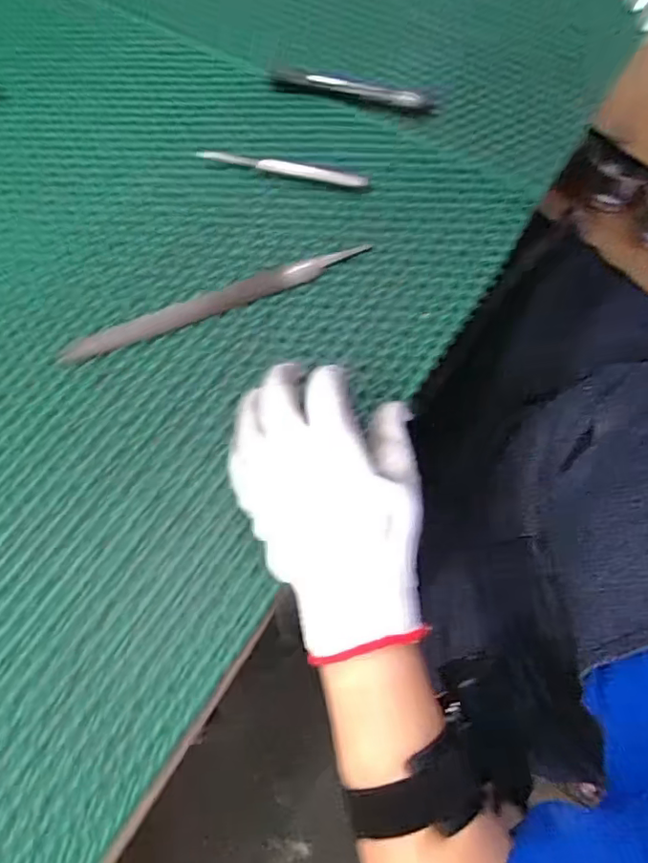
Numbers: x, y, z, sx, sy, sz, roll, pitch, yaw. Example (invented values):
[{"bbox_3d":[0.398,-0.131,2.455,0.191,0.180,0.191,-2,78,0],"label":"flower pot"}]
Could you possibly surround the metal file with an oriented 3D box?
[{"bbox_3d":[-0.082,-0.100,0.430,0.238,0.011,0.021,-21,68,-4],"label":"metal file"}]

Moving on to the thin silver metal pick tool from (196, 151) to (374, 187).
[{"bbox_3d":[-0.037,-0.222,0.471,0.148,0.009,0.017,12,69,9],"label":"thin silver metal pick tool"}]

